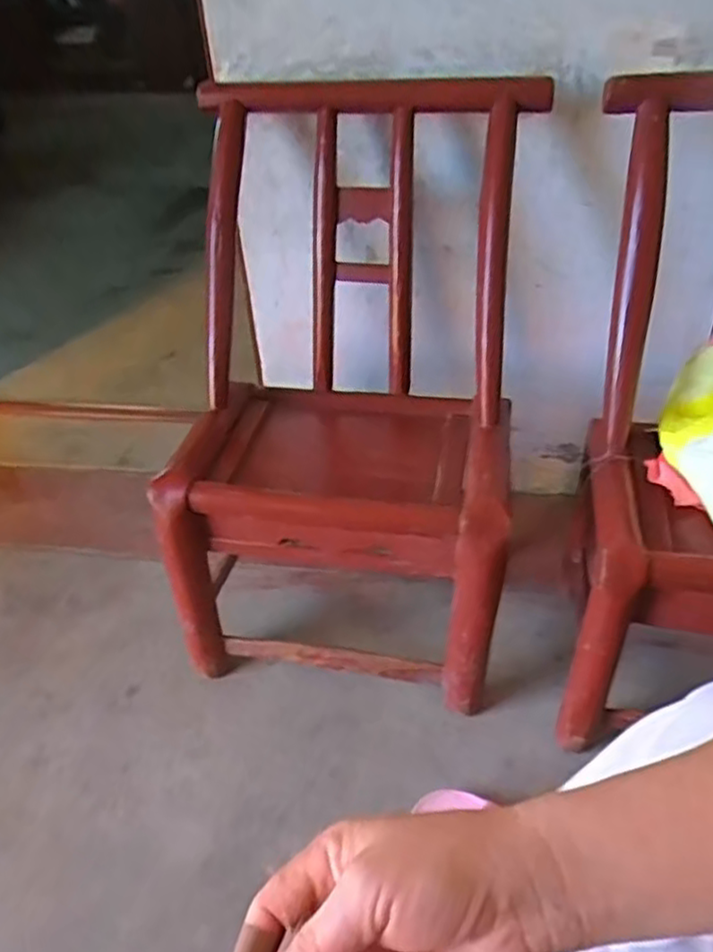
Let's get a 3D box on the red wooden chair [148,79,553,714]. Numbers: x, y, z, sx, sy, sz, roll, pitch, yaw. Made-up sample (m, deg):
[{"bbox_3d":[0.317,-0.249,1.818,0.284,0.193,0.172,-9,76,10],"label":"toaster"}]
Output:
[{"bbox_3d":[-0.007,-0.090,0.825,0.360,0.589,0.350,5,39,10],"label":"red wooden chair"}]

